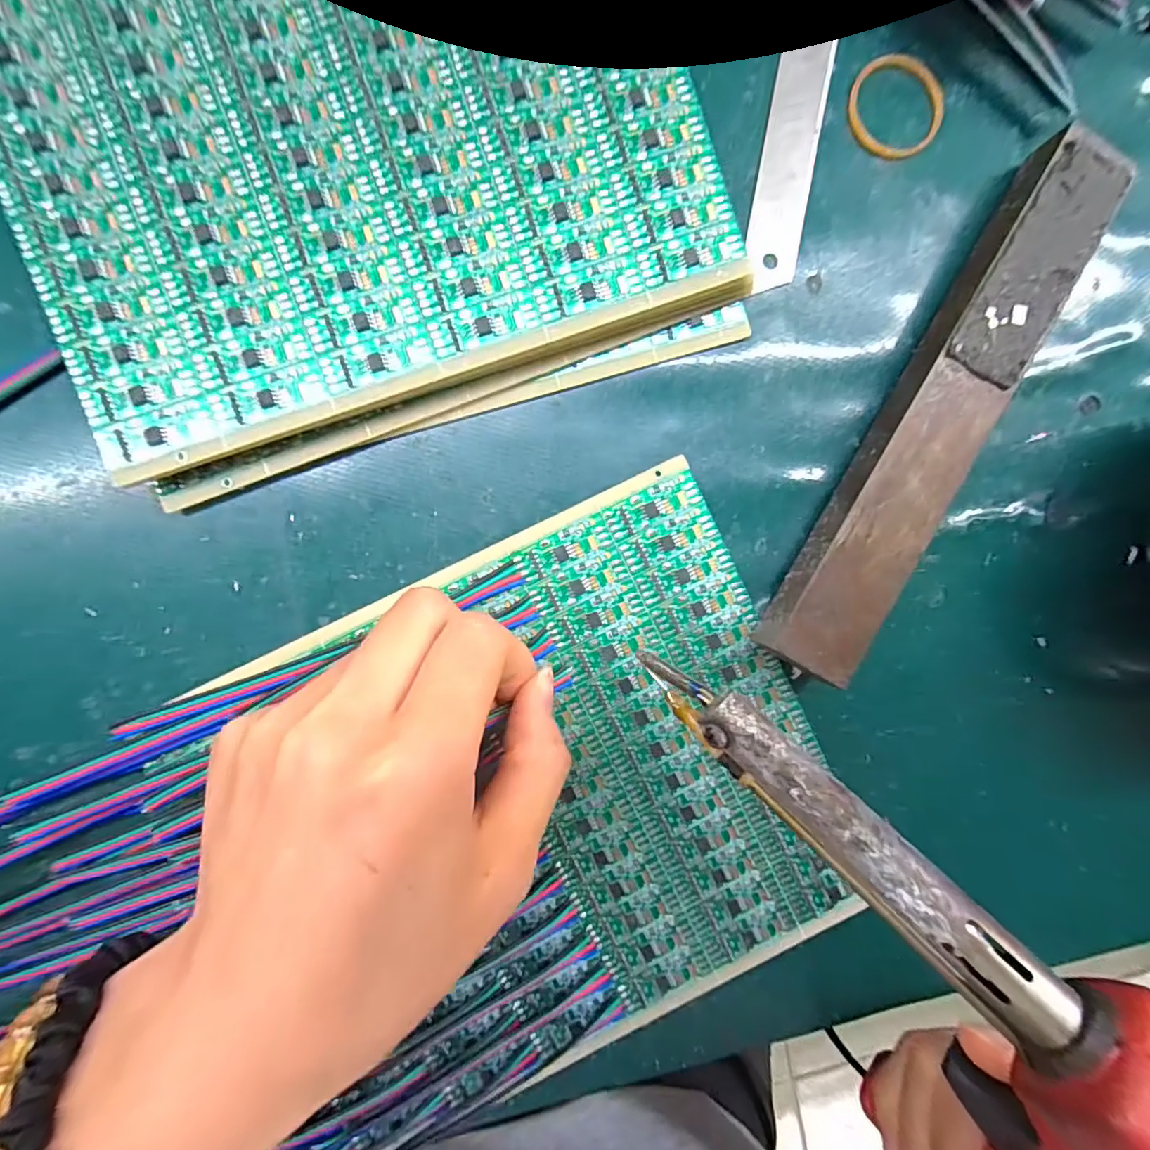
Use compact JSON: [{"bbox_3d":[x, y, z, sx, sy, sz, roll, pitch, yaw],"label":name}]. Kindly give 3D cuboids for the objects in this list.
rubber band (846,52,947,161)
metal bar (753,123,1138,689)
[{"bbox_3d":[0.108,-0.156,0.176,0.033,0.004,0.032,0,93,-5],"label":"rubber band"},{"bbox_3d":[0.114,-0.053,0.172,0.033,0.019,0.184,30,89,-4],"label":"metal bar"}]

